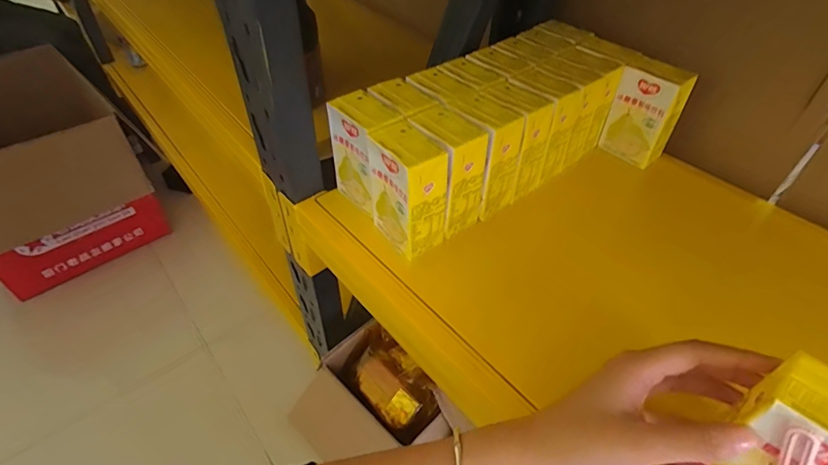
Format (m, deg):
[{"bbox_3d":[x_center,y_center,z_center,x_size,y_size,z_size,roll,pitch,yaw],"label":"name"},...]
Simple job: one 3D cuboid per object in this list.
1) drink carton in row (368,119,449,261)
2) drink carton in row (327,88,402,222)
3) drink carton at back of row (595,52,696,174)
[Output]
[{"bbox_3d":[-0.005,-0.038,0.393,0.042,0.101,0.066,-24,51,-24],"label":"drink carton in row"},{"bbox_3d":[-0.048,-0.078,0.439,0.042,0.112,0.063,-32,55,-30],"label":"drink carton in row"},{"bbox_3d":[0.265,-0.135,0.502,0.034,0.106,0.067,-29,53,-28],"label":"drink carton at back of row"}]

